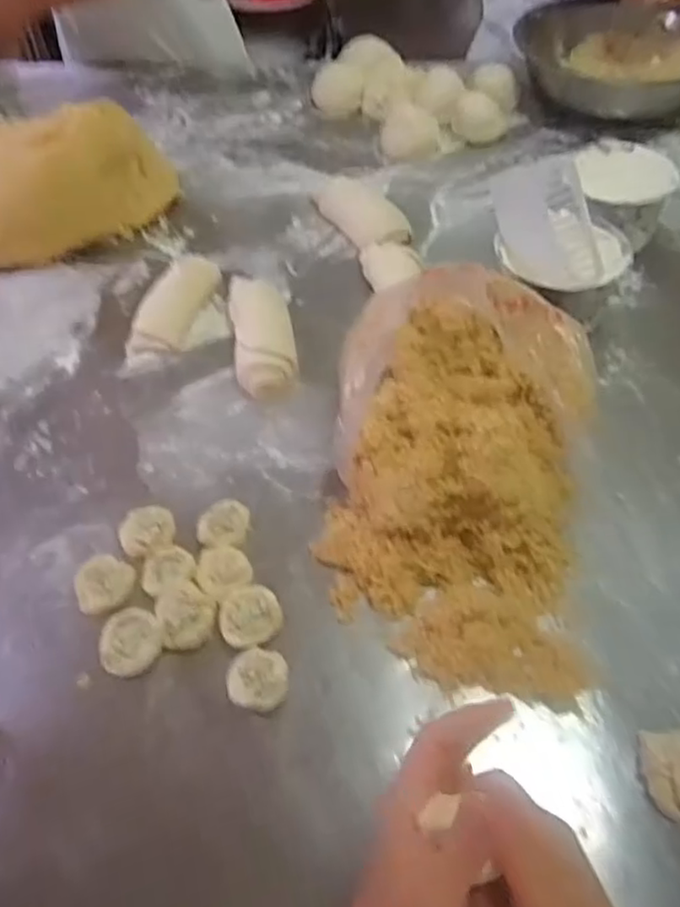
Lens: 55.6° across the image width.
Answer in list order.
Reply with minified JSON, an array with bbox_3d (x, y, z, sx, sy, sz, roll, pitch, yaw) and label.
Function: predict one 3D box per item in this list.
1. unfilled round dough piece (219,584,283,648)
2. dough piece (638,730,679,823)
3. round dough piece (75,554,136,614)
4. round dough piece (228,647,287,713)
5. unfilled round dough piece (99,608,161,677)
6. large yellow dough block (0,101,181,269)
[{"bbox_3d":[-0.078,0.144,0.564,0.052,0.023,0.054,-2,52,2],"label":"unfilled round dough piece"},{"bbox_3d":[0.245,0.233,0.469,0.043,0.028,0.054,5,53,8],"label":"dough piece"},{"bbox_3d":[-0.213,0.119,0.589,0.047,0.022,0.056,-7,52,-2],"label":"round dough piece"},{"bbox_3d":[-0.067,0.187,0.531,0.049,0.022,0.048,-2,52,2],"label":"round dough piece"},{"bbox_3d":[-0.178,0.161,0.553,0.049,0.023,0.051,-2,52,2],"label":"unfilled round dough piece"},{"bbox_3d":[-0.418,-0.367,0.882,0.359,0.156,0.133,-16,53,-9],"label":"large yellow dough block"}]

